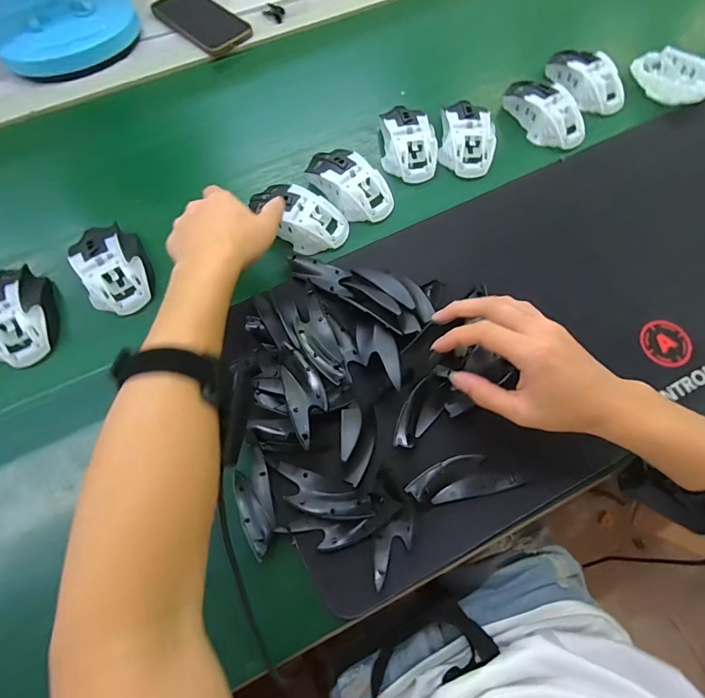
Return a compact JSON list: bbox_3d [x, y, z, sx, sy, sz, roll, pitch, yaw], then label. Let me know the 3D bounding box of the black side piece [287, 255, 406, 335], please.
[{"bbox_3d":[-0.004,-0.060,0.400,0.138,0.020,0.034,34,72,28],"label":"black side piece"}]

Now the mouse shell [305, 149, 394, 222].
[{"bbox_3d":[-0.002,-0.193,0.467,0.058,0.030,0.111,-34,71,-12],"label":"mouse shell"}]

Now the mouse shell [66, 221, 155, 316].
[{"bbox_3d":[-0.253,-0.088,0.432,0.065,0.032,0.103,-25,69,-9],"label":"mouse shell"}]

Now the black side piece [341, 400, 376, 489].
[{"bbox_3d":[0.006,0.080,0.358,0.030,0.017,0.069,0,68,1],"label":"black side piece"}]

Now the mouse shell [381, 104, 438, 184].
[{"bbox_3d":[0.067,-0.243,0.489,0.060,0.038,0.088,-4,68,-1],"label":"mouse shell"}]

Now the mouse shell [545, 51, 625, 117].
[{"bbox_3d":[0.300,-0.346,0.522,0.055,0.032,0.109,-28,70,-10],"label":"mouse shell"}]

